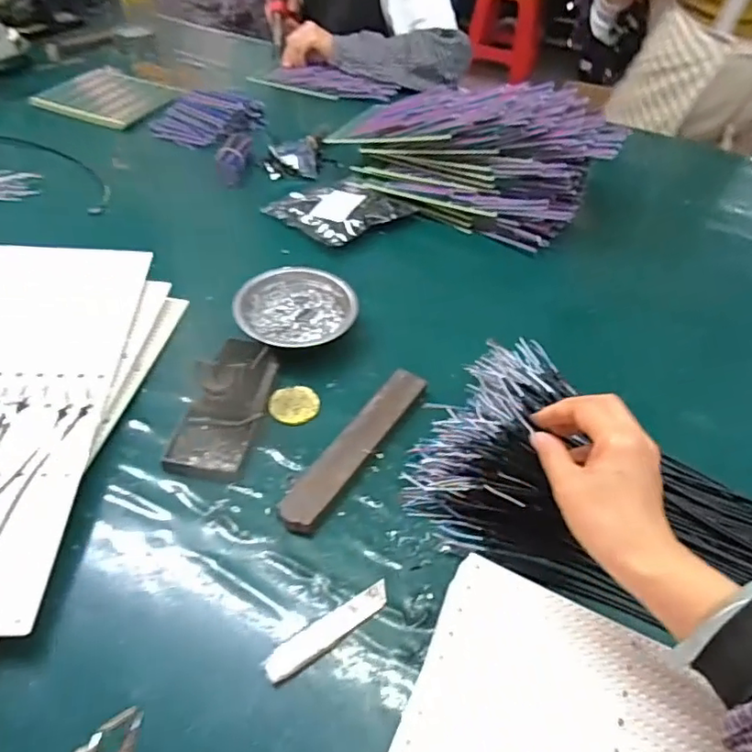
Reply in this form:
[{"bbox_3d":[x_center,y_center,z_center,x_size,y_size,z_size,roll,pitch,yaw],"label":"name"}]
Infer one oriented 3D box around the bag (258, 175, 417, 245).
[{"bbox_3d":[-0.049,-0.231,0.807,0.151,0.026,0.141,30,52,22],"label":"bag"}]

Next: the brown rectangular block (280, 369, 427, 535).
[{"bbox_3d":[-0.017,0.062,0.540,0.038,0.019,0.199,28,49,20],"label":"brown rectangular block"}]

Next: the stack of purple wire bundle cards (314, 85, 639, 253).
[{"bbox_3d":[0.151,-0.309,0.822,0.330,0.148,0.180,19,48,13],"label":"stack of purple wire bundle cards"}]

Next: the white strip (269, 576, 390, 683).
[{"bbox_3d":[-0.033,0.184,0.430,0.104,0.004,0.023,-27,55,-29],"label":"white strip"}]

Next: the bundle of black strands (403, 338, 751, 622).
[{"bbox_3d":[0.293,0.109,0.493,0.513,0.080,0.203,13,46,7],"label":"bundle of black strands"}]

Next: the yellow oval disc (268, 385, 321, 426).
[{"bbox_3d":[-0.080,0.028,0.577,0.049,0.007,0.045,-16,50,-21],"label":"yellow oval disc"}]

